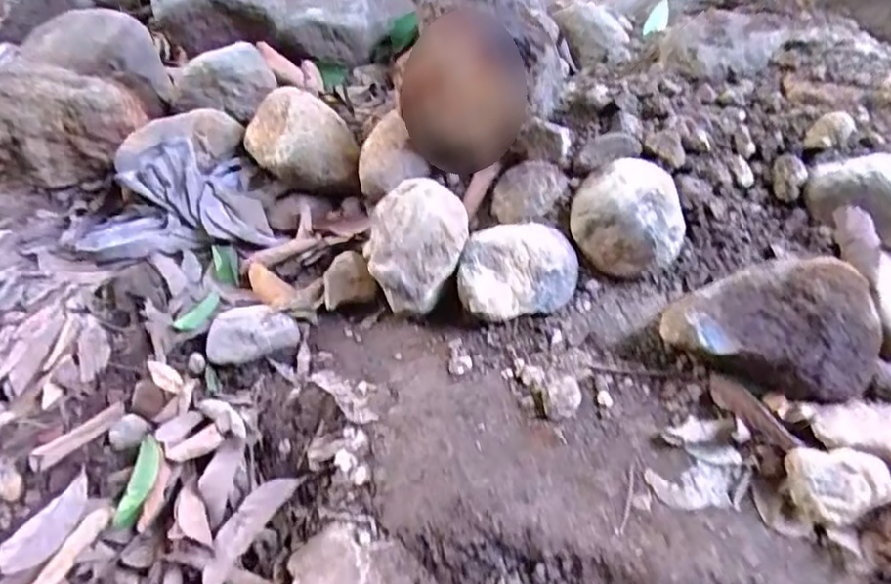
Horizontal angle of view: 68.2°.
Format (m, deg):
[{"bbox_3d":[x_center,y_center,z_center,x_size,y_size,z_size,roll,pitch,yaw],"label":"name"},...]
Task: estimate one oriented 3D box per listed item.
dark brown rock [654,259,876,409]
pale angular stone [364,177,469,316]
[{"bbox_3d":[0.283,0.039,0.563,0.157,0.076,0.116,-11,42,-7],"label":"dark brown rock"},{"bbox_3d":[-0.028,-0.040,0.665,0.099,0.103,0.102,-3,41,2],"label":"pale angular stone"}]

